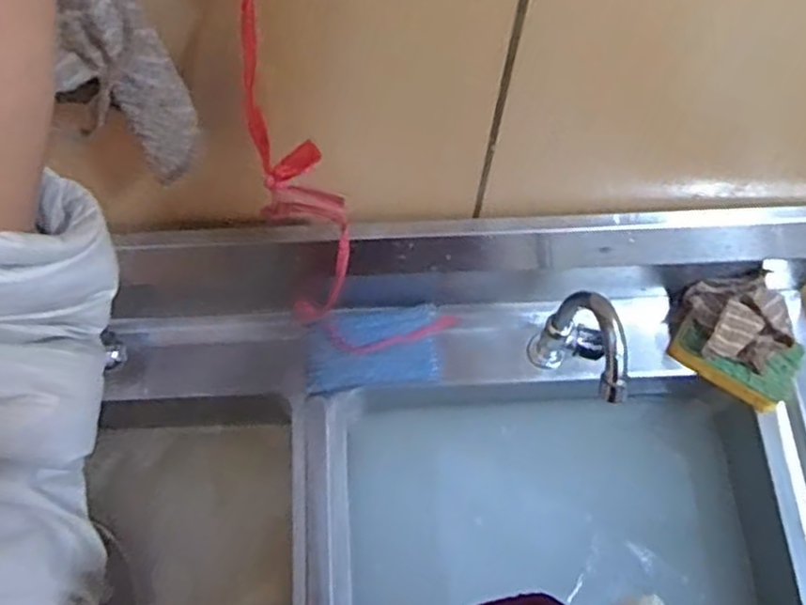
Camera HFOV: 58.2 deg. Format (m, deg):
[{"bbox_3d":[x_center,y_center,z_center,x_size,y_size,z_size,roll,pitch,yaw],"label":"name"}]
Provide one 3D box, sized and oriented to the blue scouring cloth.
[{"bbox_3d":[-0.028,0.045,0.709,0.129,0.007,0.077,-4,82,-3],"label":"blue scouring cloth"}]

